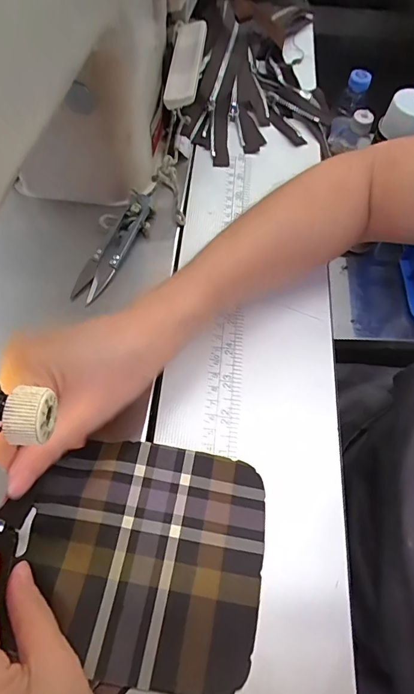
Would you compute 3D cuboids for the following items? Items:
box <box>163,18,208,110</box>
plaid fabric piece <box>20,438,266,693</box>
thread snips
[{"bbox_3d":[-0.017,-0.231,0.343,0.026,0.013,0.120,6,61,-1],"label":"box"},{"bbox_3d":[-0.034,0.113,0.233,0.127,0.010,0.114,8,60,0],"label":"plaid fabric piece"},{"bbox_3d":[-0.073,-0.078,0.327,0.024,0.023,0.098,23,62,9],"label":"thread snips"}]

